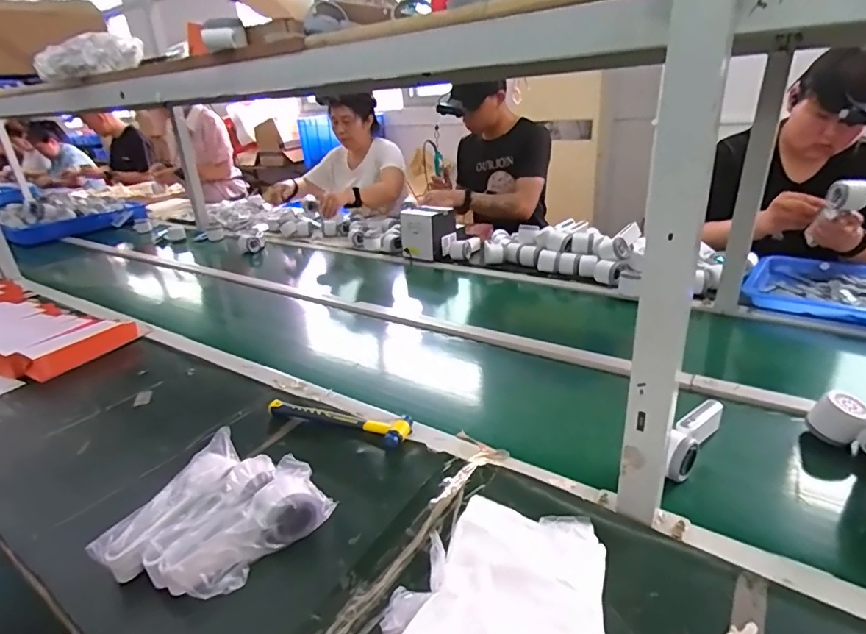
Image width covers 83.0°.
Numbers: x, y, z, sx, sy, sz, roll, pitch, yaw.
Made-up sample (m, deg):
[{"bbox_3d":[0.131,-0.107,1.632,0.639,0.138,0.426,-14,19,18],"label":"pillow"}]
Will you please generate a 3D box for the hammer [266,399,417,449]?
[{"bbox_3d":[-0.152,0.161,0.764,0.241,0.023,0.058,5,28,22],"label":"hammer"}]

